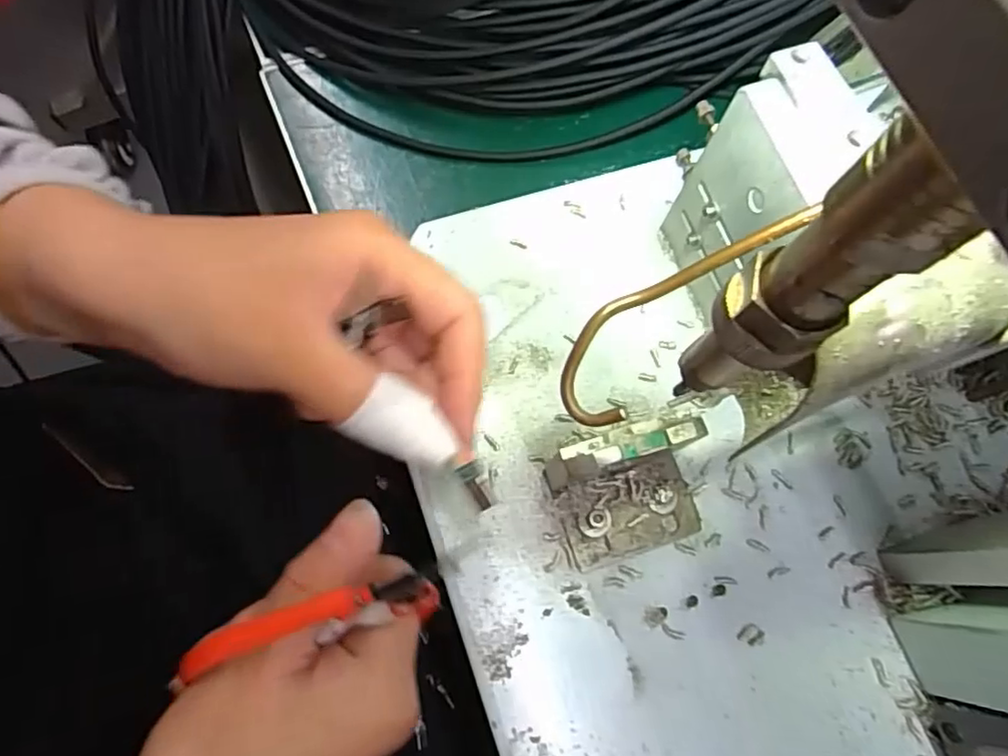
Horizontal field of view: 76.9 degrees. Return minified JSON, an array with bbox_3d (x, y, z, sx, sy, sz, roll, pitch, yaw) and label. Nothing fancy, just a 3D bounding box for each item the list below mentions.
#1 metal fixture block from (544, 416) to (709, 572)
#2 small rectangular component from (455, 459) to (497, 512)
[{"bbox_3d":[0.045,0.040,0.220,0.055,0.046,0.041,-14,74,-9],"label":"metal fixture block"},{"bbox_3d":[-0.007,0.032,0.188,0.007,0.004,0.015,-30,92,-9],"label":"small rectangular component"}]

